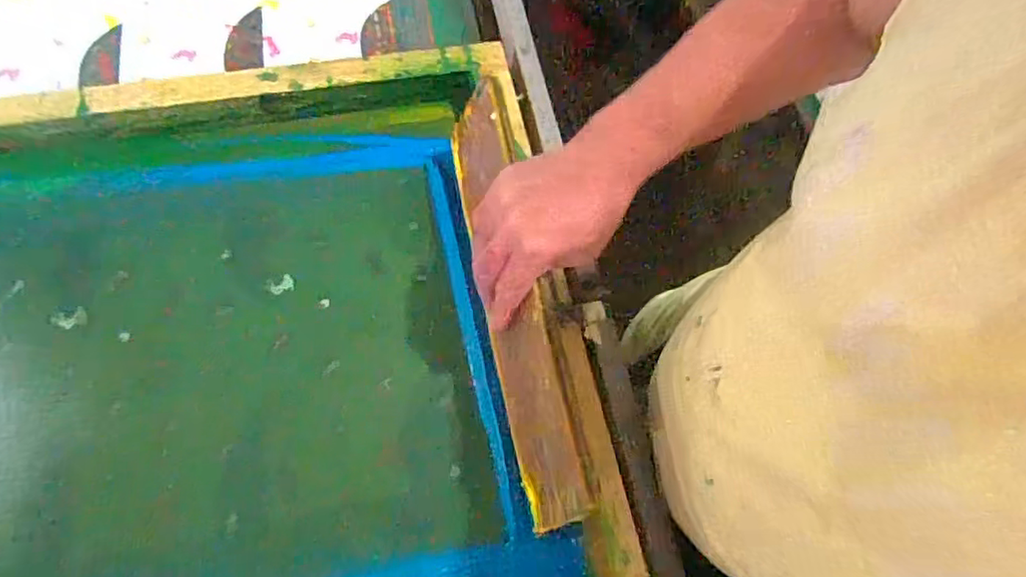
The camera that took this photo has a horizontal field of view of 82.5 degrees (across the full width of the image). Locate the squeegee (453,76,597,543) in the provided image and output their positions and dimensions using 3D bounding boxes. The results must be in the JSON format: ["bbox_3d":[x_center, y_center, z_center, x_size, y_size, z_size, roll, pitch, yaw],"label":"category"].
[{"bbox_3d":[-0.005,-0.007,0.494,0.020,0.095,0.390,3,61,-29],"label":"squeegee"}]

